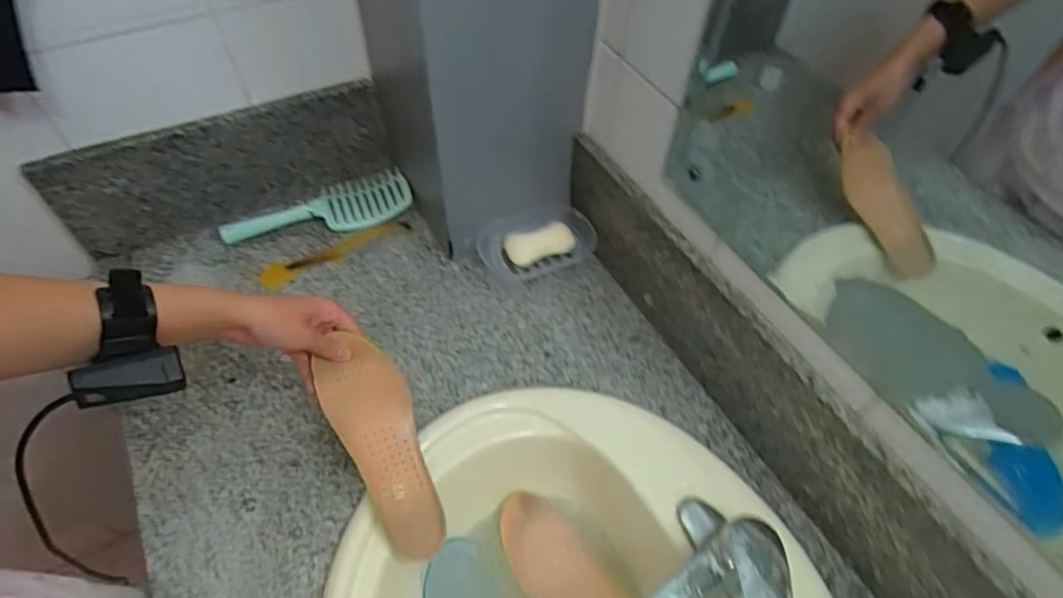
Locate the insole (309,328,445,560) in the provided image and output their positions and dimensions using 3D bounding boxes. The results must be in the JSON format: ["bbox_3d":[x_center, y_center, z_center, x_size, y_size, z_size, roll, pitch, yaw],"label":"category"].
[{"bbox_3d":[-0.145,0.145,0.558,0.076,0.014,0.217,-21,86,-17],"label":"insole"}]

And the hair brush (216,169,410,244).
[{"bbox_3d":[-0.295,-0.124,0.794,0.251,0.032,0.081,-15,56,-13],"label":"hair brush"}]

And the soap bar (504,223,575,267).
[{"bbox_3d":[0.011,-0.073,0.751,0.090,0.024,0.044,-14,54,5],"label":"soap bar"}]

